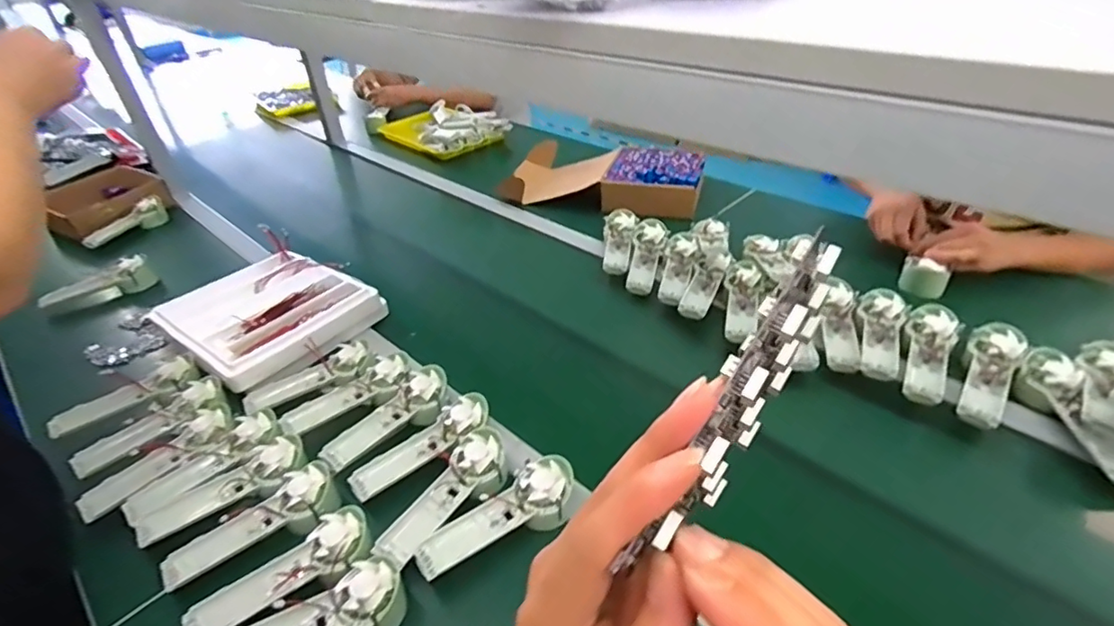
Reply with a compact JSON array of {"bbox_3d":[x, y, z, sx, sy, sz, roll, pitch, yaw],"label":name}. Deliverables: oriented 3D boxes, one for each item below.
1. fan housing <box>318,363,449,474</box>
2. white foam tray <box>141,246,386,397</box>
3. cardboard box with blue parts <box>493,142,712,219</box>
[{"bbox_3d":[-0.210,0.132,0.720,0.069,0.030,0.181,28,48,36],"label":"fan housing"},{"bbox_3d":[-0.474,-0.004,0.928,0.305,0.063,0.254,23,45,32],"label":"white foam tray"},{"bbox_3d":[0.100,-0.303,1.239,0.432,0.068,0.228,10,40,19],"label":"cardboard box with blue parts"}]

